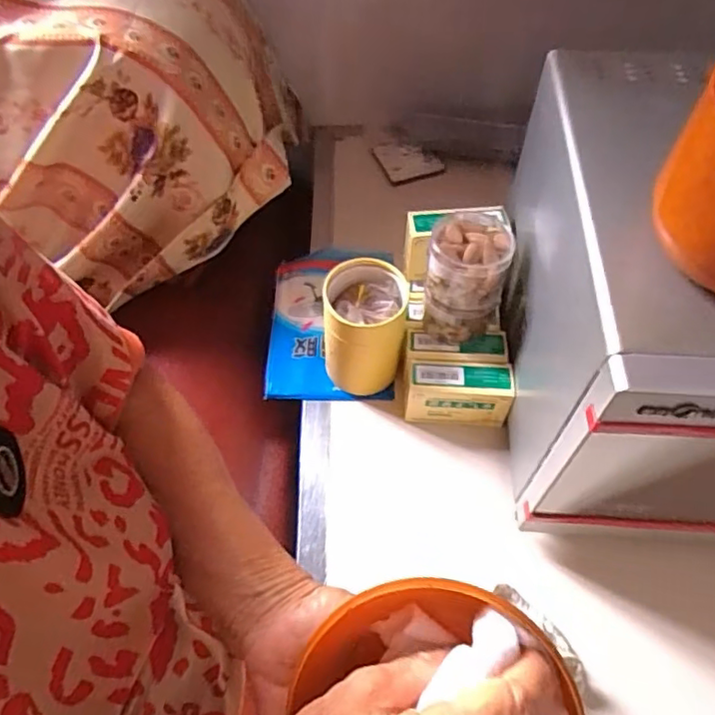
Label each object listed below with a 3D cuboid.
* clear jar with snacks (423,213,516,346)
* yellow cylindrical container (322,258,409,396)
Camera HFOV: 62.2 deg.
[{"bbox_3d":[0.105,-0.072,0.584,0.073,0.118,0.068,-1,56,1],"label":"clear jar with snacks"},{"bbox_3d":[0.008,-0.027,0.625,0.080,0.128,0.081,-1,56,1],"label":"yellow cylindrical container"}]

